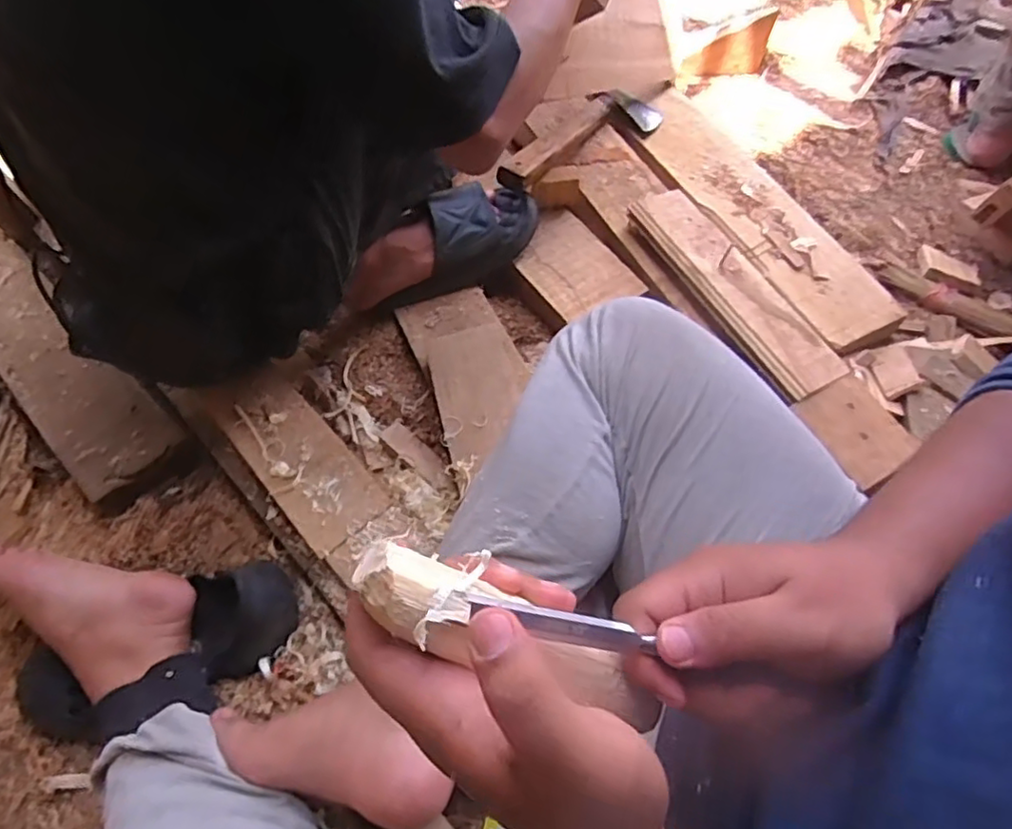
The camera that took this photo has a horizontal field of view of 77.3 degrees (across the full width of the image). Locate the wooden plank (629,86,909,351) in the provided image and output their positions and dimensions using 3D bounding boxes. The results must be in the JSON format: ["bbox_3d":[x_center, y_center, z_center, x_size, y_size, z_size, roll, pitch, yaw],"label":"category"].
[{"bbox_3d":[0.354,-0.295,0.900,0.134,0.021,0.483,-25,66,-12],"label":"wooden plank"}]

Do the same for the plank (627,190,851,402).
[{"bbox_3d":[0.282,-0.160,0.775,0.093,0.020,0.323,-25,64,-10],"label":"plank"}]

